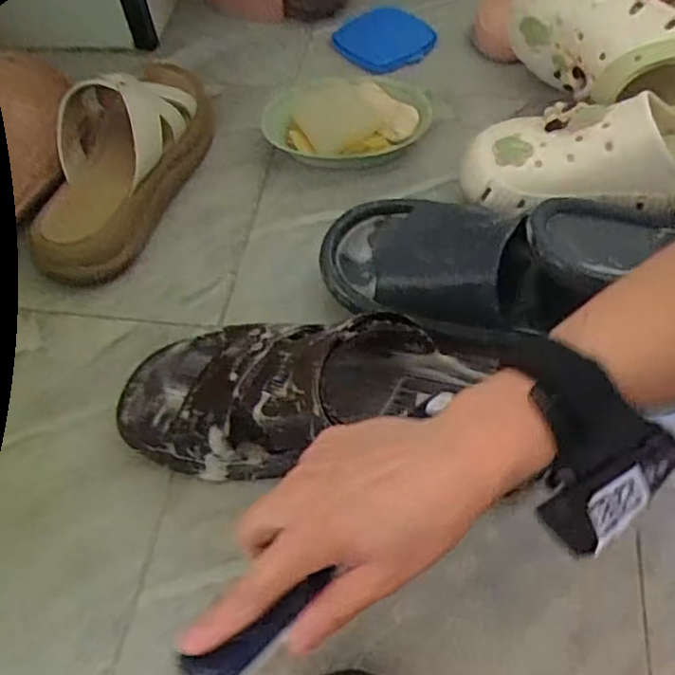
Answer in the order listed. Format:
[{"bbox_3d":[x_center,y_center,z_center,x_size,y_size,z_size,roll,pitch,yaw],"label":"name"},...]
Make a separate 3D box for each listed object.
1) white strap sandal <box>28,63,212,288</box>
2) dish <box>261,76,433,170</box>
[{"bbox_3d":[-0.176,-0.162,0.589,0.102,0.080,0.253,4,56,7],"label":"white strap sandal"},{"bbox_3d":[0.011,-0.195,0.619,0.151,0.036,0.107,-14,56,-5],"label":"dish"}]

